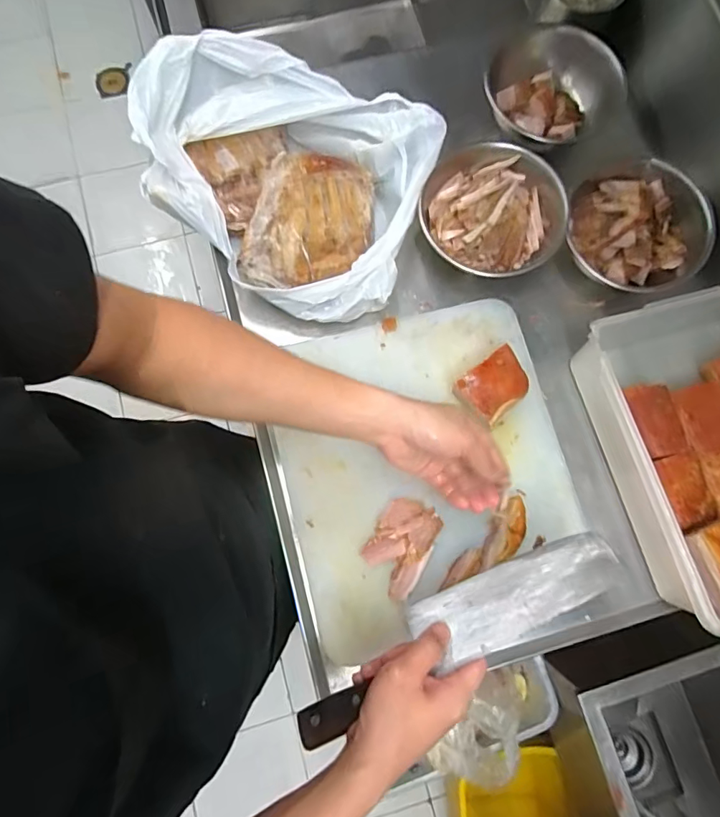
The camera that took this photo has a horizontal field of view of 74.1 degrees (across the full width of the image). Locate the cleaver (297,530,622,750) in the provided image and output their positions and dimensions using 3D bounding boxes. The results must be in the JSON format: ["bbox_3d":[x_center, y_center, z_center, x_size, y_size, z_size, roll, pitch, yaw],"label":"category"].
[{"bbox_3d":[0.088,0.204,0.446,0.322,0.012,0.071,-27,41,-1],"label":"cleaver"}]

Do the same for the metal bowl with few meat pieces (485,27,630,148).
[{"bbox_3d":[0.261,-0.446,0.667,0.167,0.067,0.169,0,79,-1],"label":"metal bowl with few meat pieces"}]

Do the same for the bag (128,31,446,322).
[{"bbox_3d":[-0.097,-0.286,0.595,0.335,0.129,0.276,20,79,3],"label":"bag"}]

